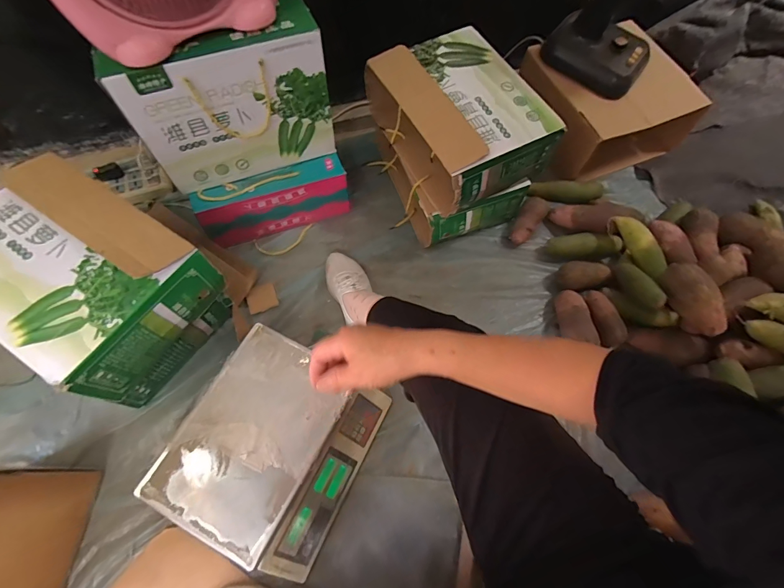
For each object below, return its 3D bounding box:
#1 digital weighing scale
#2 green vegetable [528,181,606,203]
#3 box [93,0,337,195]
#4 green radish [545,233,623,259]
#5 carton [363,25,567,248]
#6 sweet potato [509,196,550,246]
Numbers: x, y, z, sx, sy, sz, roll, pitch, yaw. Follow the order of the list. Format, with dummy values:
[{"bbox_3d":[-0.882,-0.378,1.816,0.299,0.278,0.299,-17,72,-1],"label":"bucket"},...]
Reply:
[{"bbox_3d":[-0.204,0.269,0.680,0.292,0.104,0.323,25,67,9],"label":"digital weighing scale"},{"bbox_3d":[0.454,-0.269,0.972,0.188,0.045,0.042,2,65,-2],"label":"green vegetable"},{"bbox_3d":[-0.306,-0.375,0.736,0.349,0.255,0.126,-19,67,-11],"label":"box"},{"bbox_3d":[0.469,-0.117,0.917,0.182,0.056,0.051,-1,65,-3],"label":"green radish"},{"bbox_3d":[0.138,-0.351,0.878,0.263,0.270,0.363,-24,68,-13],"label":"carton"},{"bbox_3d":[0.342,-0.185,0.954,0.063,0.042,0.147,35,69,13],"label":"sweet potato"}]

